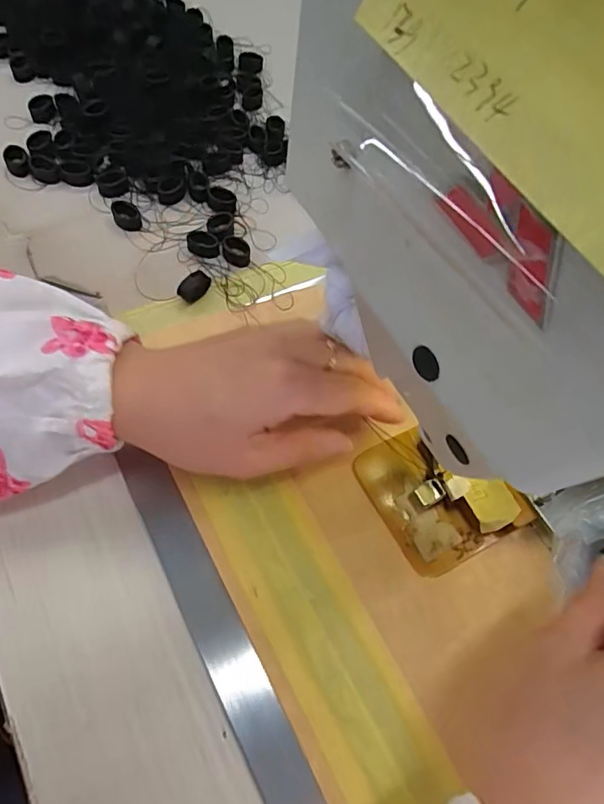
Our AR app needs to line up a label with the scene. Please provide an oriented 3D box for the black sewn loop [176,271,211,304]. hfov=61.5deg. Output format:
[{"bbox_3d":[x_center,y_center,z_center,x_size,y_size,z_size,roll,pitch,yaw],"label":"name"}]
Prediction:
[{"bbox_3d":[-0.066,-0.070,0.310,0.020,0.011,0.012,-39,72,-20],"label":"black sewn loop"}]

